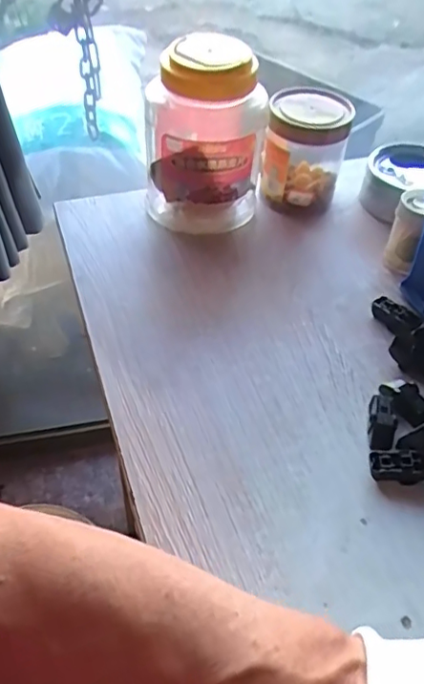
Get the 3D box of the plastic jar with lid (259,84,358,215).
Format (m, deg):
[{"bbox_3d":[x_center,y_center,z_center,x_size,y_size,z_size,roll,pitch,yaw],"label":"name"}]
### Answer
[{"bbox_3d":[0.100,-0.202,0.609,0.084,0.117,0.072,9,48,5],"label":"plastic jar with lid"}]

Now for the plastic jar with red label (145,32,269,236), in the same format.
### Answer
[{"bbox_3d":[-0.008,-0.197,0.555,0.114,0.184,0.108,2,48,-2],"label":"plastic jar with red label"}]

